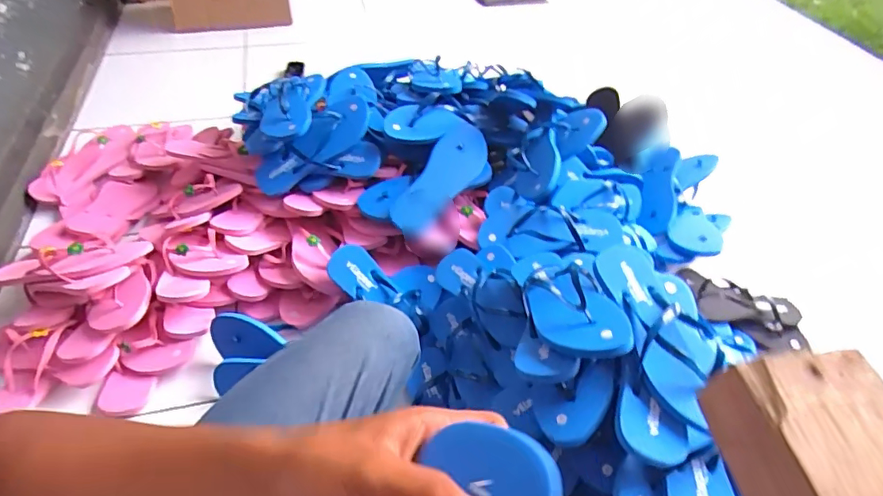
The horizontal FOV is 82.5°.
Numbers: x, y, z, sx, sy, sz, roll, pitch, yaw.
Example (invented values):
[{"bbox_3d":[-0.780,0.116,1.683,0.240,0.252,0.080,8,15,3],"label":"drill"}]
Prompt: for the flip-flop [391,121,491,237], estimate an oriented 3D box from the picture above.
[{"bbox_3d":[0.000,-0.129,0.909,0.090,0.027,0.241,45,72,-5],"label":"flip-flop"}]

